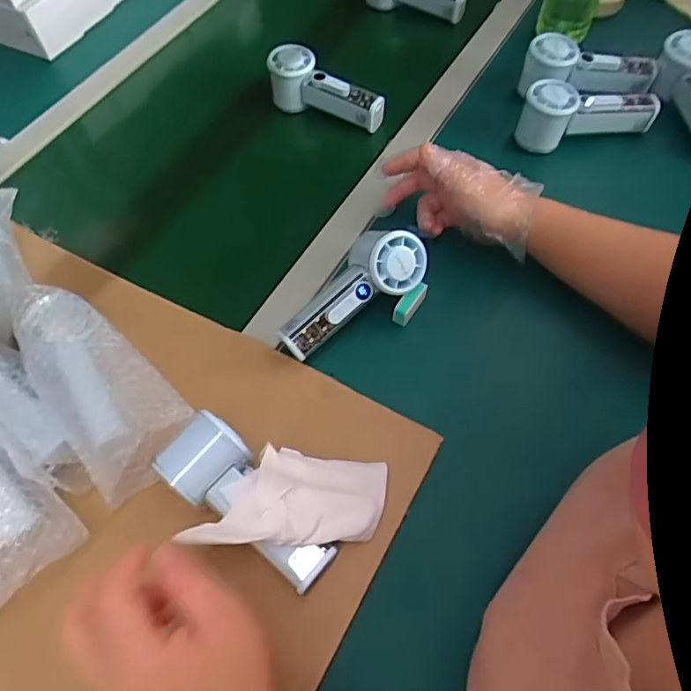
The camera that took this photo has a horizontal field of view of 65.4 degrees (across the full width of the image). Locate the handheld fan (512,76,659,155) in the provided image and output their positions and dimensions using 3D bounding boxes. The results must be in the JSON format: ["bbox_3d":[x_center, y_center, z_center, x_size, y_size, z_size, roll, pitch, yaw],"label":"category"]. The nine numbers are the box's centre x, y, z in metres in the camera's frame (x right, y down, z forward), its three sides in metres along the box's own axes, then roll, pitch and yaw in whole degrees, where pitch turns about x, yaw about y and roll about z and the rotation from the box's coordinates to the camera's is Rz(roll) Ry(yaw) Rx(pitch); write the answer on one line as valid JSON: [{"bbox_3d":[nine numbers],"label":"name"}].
[{"bbox_3d":[0.277,-0.267,0.626,0.155,0.075,0.049,-12,60,-2],"label":"handheld fan"}]

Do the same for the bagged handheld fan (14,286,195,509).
[{"bbox_3d":[-0.207,0.029,0.452,0.087,0.062,0.182,-37,64,-16],"label":"bagged handheld fan"}]

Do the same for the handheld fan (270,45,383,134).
[{"bbox_3d":[-0.023,-0.313,0.675,0.155,0.063,0.049,28,65,5],"label":"handheld fan"}]

